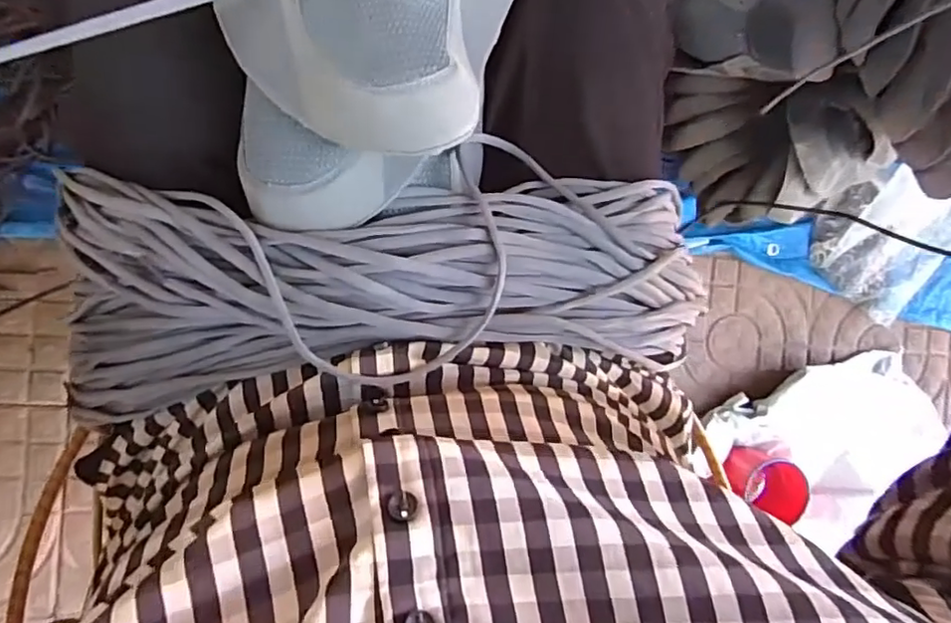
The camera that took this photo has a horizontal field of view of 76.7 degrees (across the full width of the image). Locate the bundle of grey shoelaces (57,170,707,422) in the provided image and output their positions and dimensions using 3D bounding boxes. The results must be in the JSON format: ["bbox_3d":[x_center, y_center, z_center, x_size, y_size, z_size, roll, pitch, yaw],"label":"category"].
[{"bbox_3d":[-0.043,-0.017,0.349,0.382,0.078,0.125,-6,92,-10],"label":"bundle of grey shoelaces"}]

